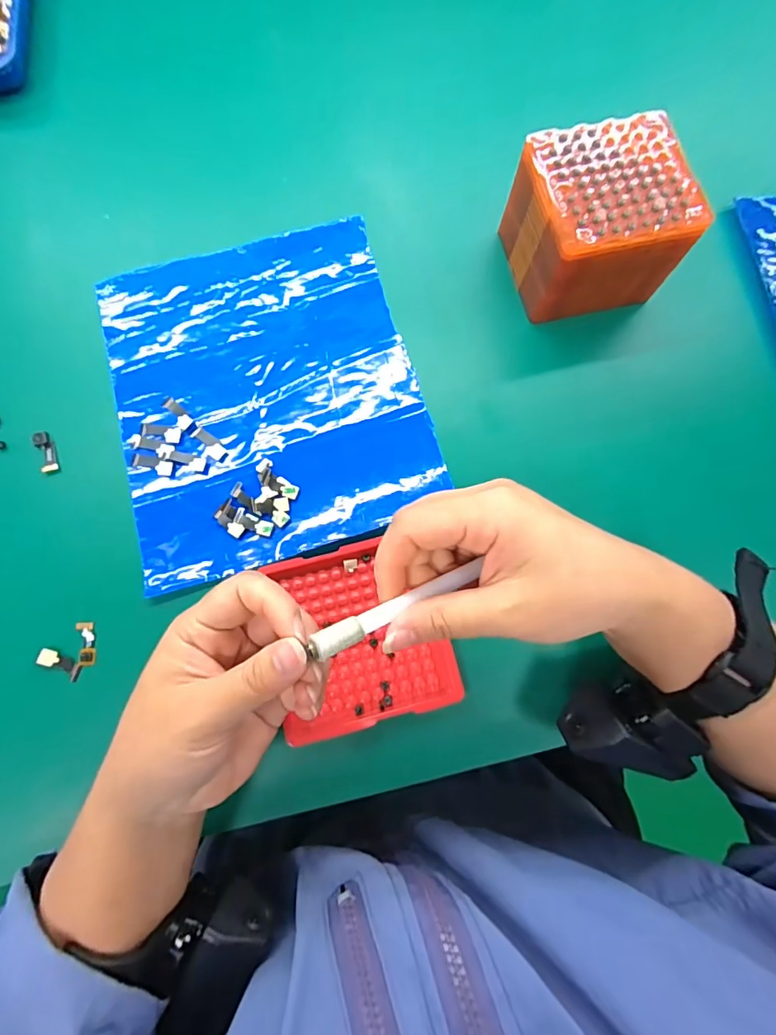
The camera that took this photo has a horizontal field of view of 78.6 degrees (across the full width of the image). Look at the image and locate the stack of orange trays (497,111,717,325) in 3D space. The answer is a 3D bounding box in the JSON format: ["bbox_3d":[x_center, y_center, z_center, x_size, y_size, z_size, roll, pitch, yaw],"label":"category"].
[{"bbox_3d":[0.131,-0.184,0.305,0.088,0.068,0.087,-14,78,-4],"label":"stack of orange trays"}]

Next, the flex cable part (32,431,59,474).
[{"bbox_3d":[-0.222,-0.043,0.307,0.011,0.004,0.029,-24,79,-6],"label":"flex cable part"}]

